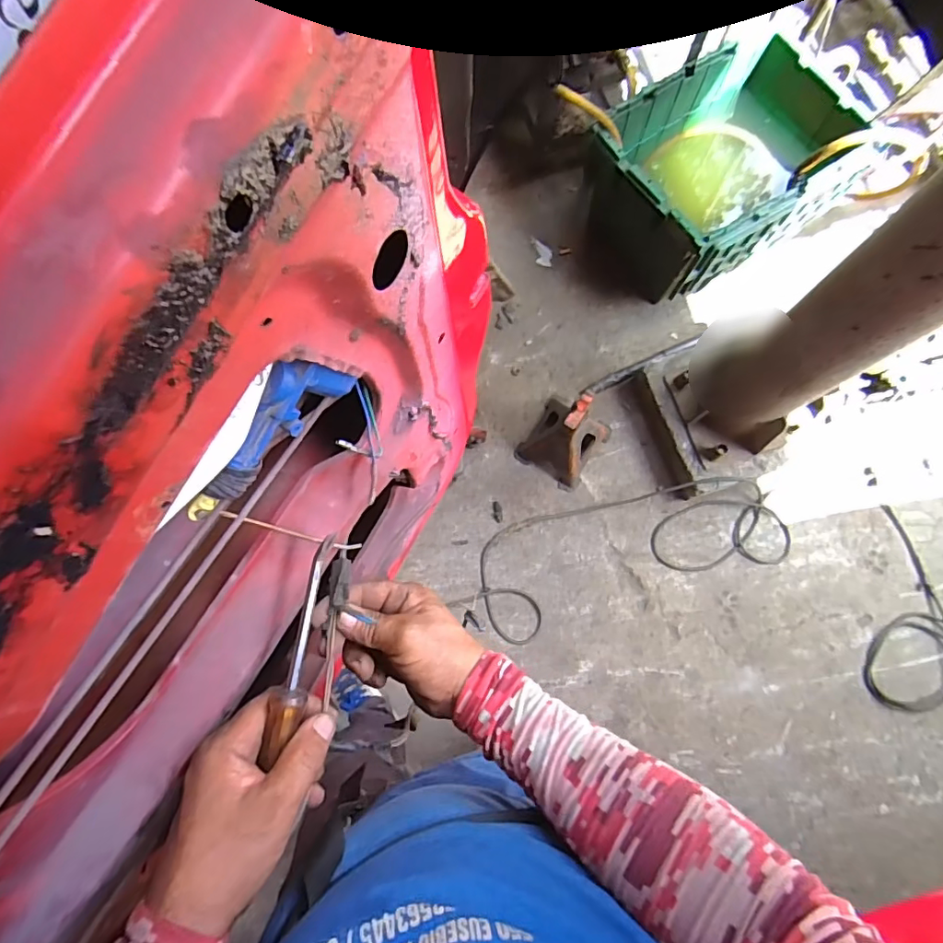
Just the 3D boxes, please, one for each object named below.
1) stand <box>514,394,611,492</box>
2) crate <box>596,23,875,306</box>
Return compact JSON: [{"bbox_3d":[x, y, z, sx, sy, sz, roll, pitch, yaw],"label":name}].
[{"bbox_3d":[0.237,-0.105,1.217,0.172,0.254,0.200,34,83,9],"label":"stand"},{"bbox_3d":[0.624,-0.743,1.342,0.560,0.322,0.429,-33,79,-3],"label":"crate"}]

